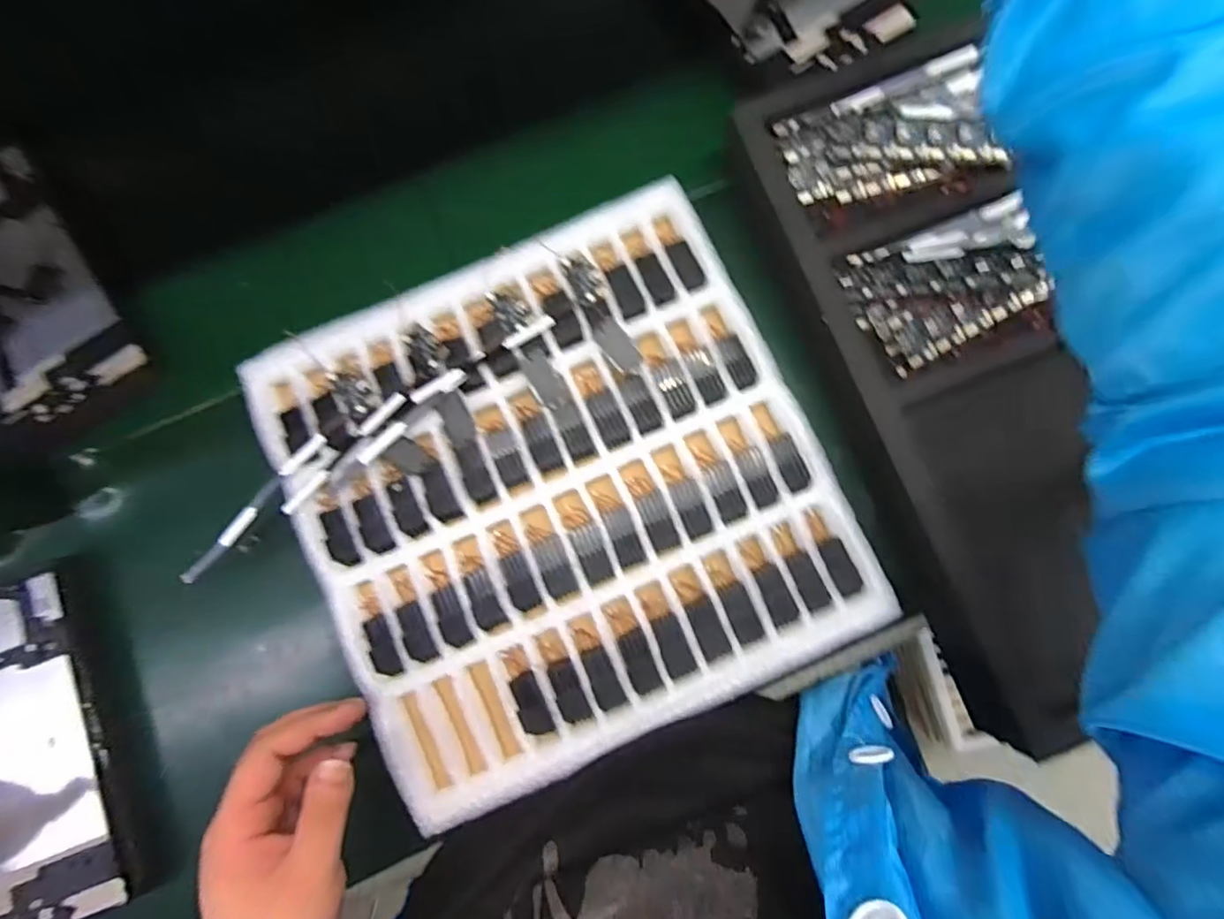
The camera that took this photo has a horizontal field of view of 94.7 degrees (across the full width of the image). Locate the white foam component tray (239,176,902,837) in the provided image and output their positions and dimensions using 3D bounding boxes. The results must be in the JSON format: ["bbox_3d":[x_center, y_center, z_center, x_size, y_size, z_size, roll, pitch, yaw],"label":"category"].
[{"bbox_3d":[-0.035,0.018,0.390,0.336,0.026,0.337,-24,82,-2],"label":"white foam component tray"}]

